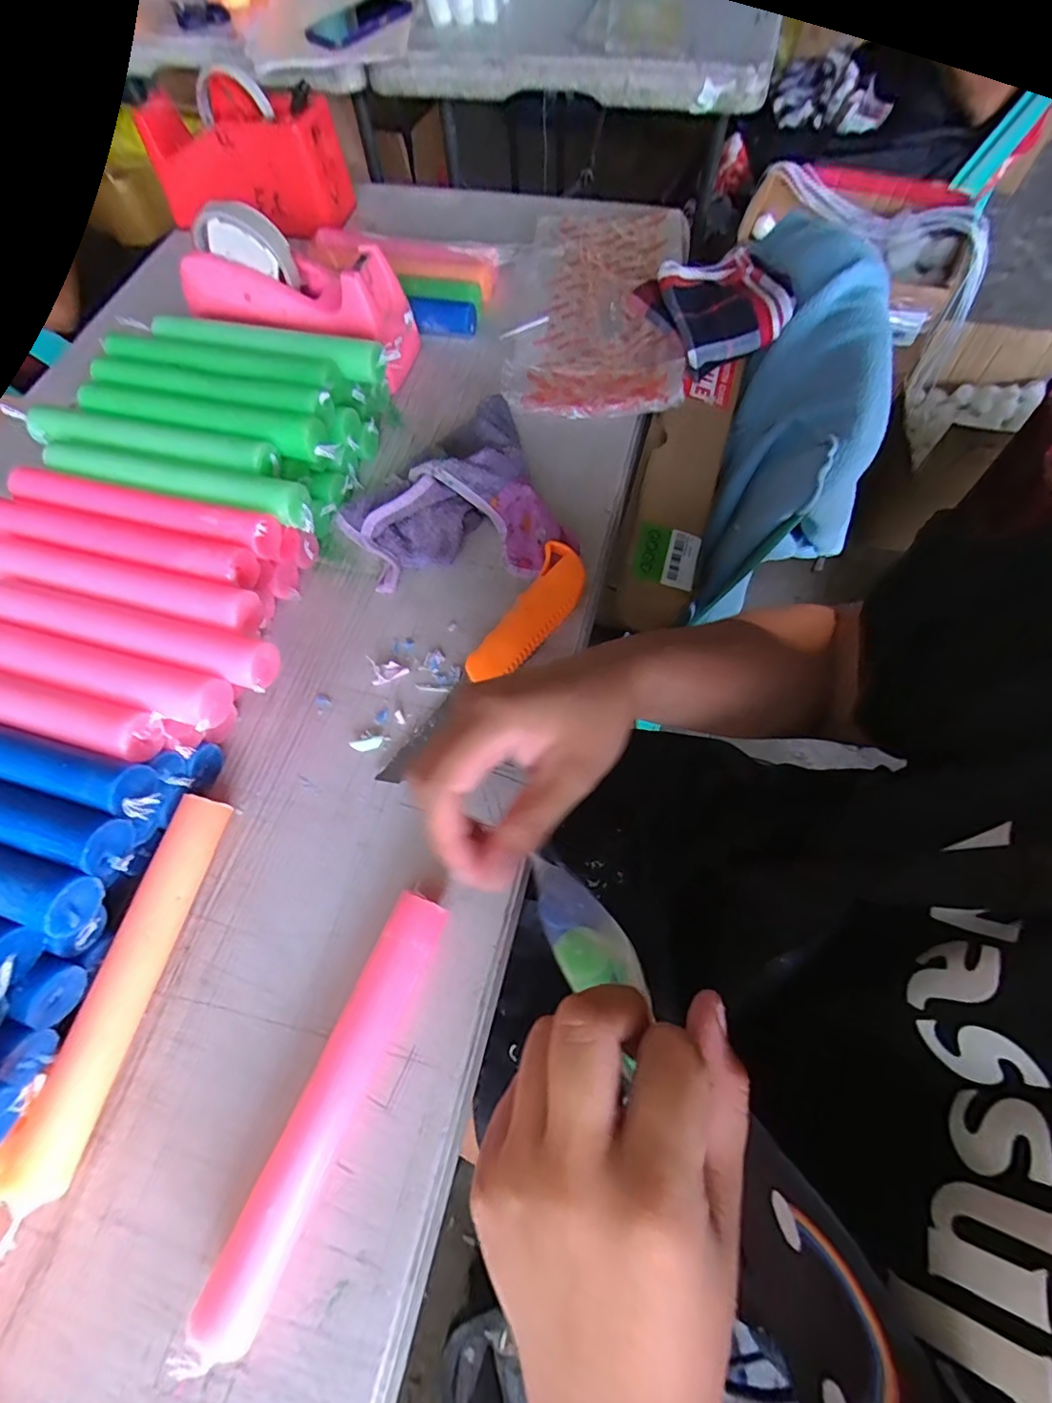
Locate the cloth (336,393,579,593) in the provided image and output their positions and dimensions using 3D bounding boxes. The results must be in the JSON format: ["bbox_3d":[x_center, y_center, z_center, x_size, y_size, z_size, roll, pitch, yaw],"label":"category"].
[{"bbox_3d":[-0.058,-0.153,0.414,0.159,0.042,0.149,-24,67,-8],"label":"cloth"}]

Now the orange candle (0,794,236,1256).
[{"bbox_3d":[-0.215,0.154,0.300,0.032,0.027,0.201,10,67,7],"label":"orange candle"}]

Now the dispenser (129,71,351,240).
[{"bbox_3d":[-0.304,-0.582,0.585,0.210,0.097,0.066,10,67,6],"label":"dispenser"}]

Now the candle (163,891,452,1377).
[{"bbox_3d":[-0.097,0.196,0.273,0.035,0.032,0.199,21,68,11],"label":"candle"}]

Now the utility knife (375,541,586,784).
[{"bbox_3d":[-0.019,-0.027,0.370,0.041,0.024,0.206,30,70,14],"label":"utility knife"}]

